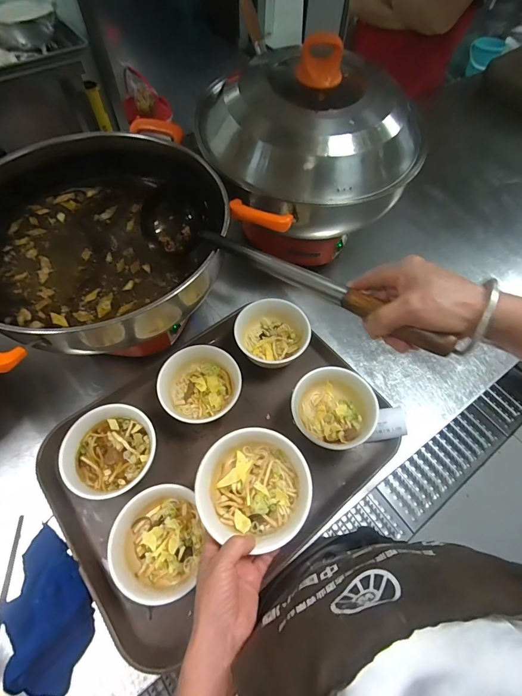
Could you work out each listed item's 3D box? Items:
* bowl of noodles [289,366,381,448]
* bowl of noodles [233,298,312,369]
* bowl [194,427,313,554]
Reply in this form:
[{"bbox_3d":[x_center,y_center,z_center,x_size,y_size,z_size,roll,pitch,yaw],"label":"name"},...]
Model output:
[{"bbox_3d":[0.111,0.105,0.545,0.130,0.084,0.118,38,66,18],"label":"bowl of noodles"},{"bbox_3d":[0.017,-0.020,0.607,0.119,0.083,0.130,-39,69,-21],"label":"bowl of noodles"},{"bbox_3d":[-0.010,0.164,0.402,0.123,0.056,0.129,-31,66,-18],"label":"bowl"}]

